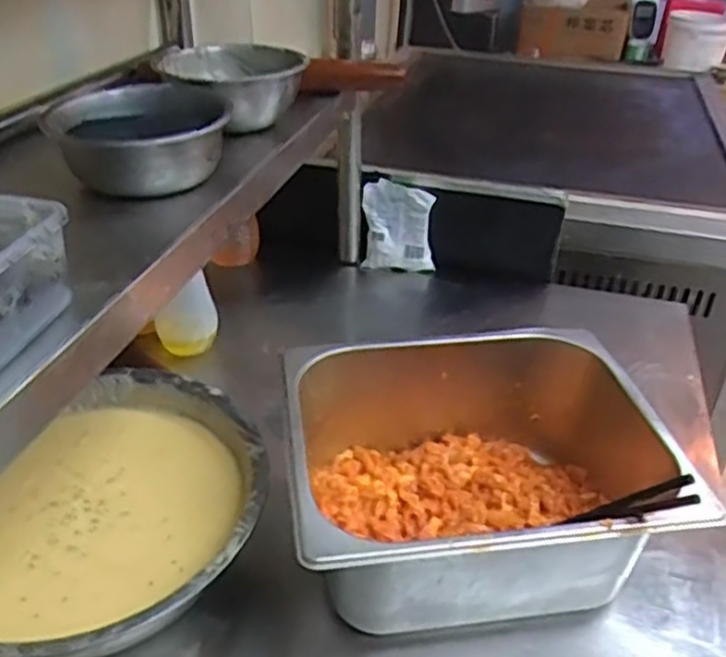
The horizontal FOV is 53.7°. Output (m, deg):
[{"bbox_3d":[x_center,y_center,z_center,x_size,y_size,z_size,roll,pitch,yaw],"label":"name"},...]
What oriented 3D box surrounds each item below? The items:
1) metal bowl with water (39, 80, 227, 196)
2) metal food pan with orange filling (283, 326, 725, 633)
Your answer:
[{"bbox_3d":[-0.208,-0.180,0.670,0.158,0.057,0.155,-5,34,-11],"label":"metal bowl with water"},{"bbox_3d":[0.117,0.131,0.655,0.365,0.138,0.261,-5,34,-11],"label":"metal food pan with orange filling"}]

